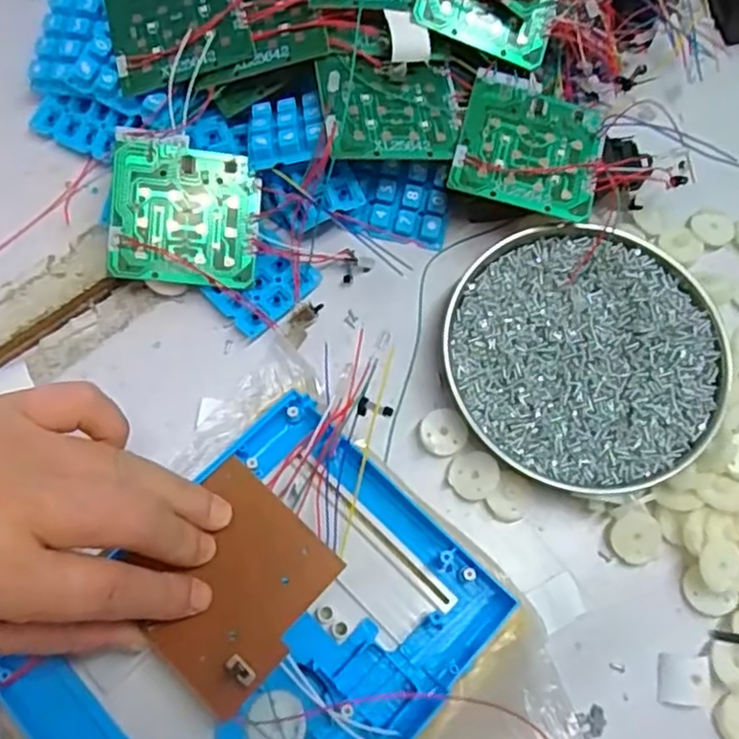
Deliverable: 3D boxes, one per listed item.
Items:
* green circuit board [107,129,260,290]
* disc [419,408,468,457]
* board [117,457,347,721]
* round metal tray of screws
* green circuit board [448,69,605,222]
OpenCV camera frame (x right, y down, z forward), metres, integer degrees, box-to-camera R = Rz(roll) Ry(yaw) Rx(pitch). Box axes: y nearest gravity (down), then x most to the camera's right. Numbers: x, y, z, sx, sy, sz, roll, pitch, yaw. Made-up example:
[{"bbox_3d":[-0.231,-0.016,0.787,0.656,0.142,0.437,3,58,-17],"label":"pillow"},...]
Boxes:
[{"bbox_3d":[-0.094,-0.080,0.347,0.071,0.006,0.073,4,90,-12],"label":"green circuit board"},{"bbox_3d":[0.036,0.031,0.334,0.022,0.005,0.022,0,70,-1],"label":"disc"},{"bbox_3d":[-0.056,0.085,0.272,0.071,0.010,0.071,41,75,12],"label":"board"},{"bbox_3d":[0.107,-0.008,0.340,0.133,0.020,0.131,0,70,-1],"label":"round metal tray of screws"},{"bbox_3d":[0.083,-0.116,0.350,0.071,0.006,0.071,15,73,1],"label":"green circuit board"}]

